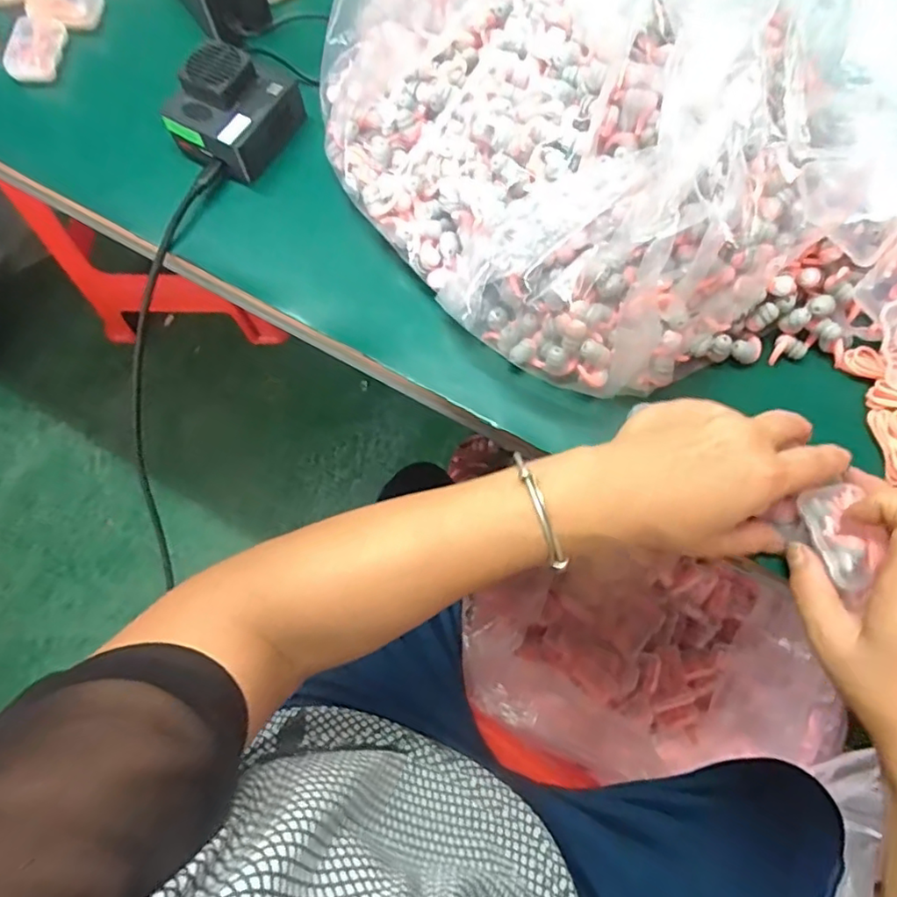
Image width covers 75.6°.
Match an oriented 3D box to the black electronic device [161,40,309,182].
[{"bbox_3d":[-0.150,-0.239,0.410,0.061,0.048,0.080,32,74,10],"label":"black electronic device"}]

